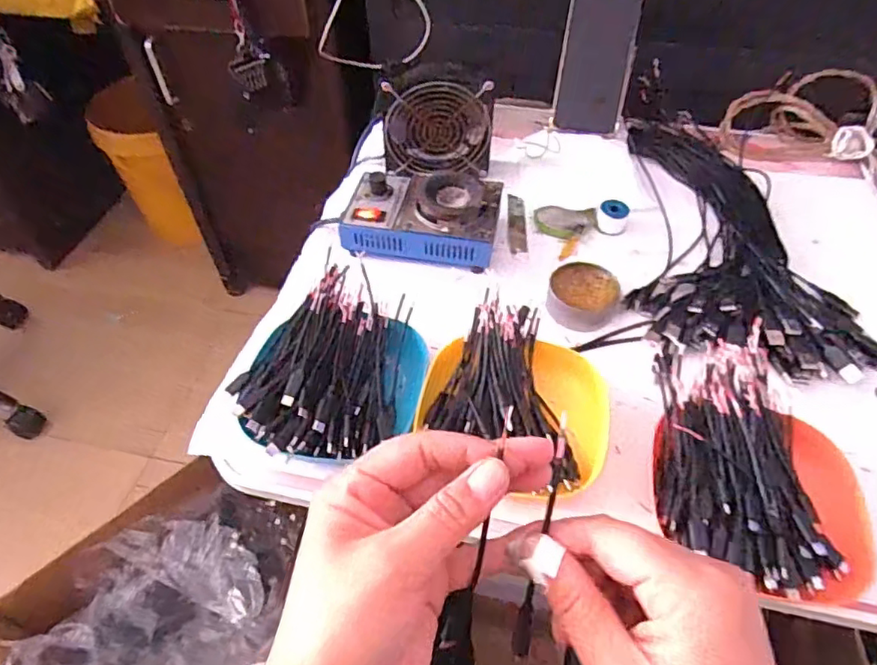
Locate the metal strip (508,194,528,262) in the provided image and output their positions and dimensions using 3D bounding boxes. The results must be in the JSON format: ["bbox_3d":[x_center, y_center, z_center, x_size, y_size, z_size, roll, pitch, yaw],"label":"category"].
[{"bbox_3d":[0.084,-0.111,0.623,0.018,0.007,0.103,2,49,1],"label":"metal strip"}]

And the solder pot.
[{"bbox_3d":[-0.015,-0.117,0.582,0.148,0.056,0.099,9,52,8],"label":"solder pot"}]

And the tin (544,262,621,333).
[{"bbox_3d":[0.132,-0.033,0.538,0.062,0.022,0.062,0,51,1],"label":"tin"}]

